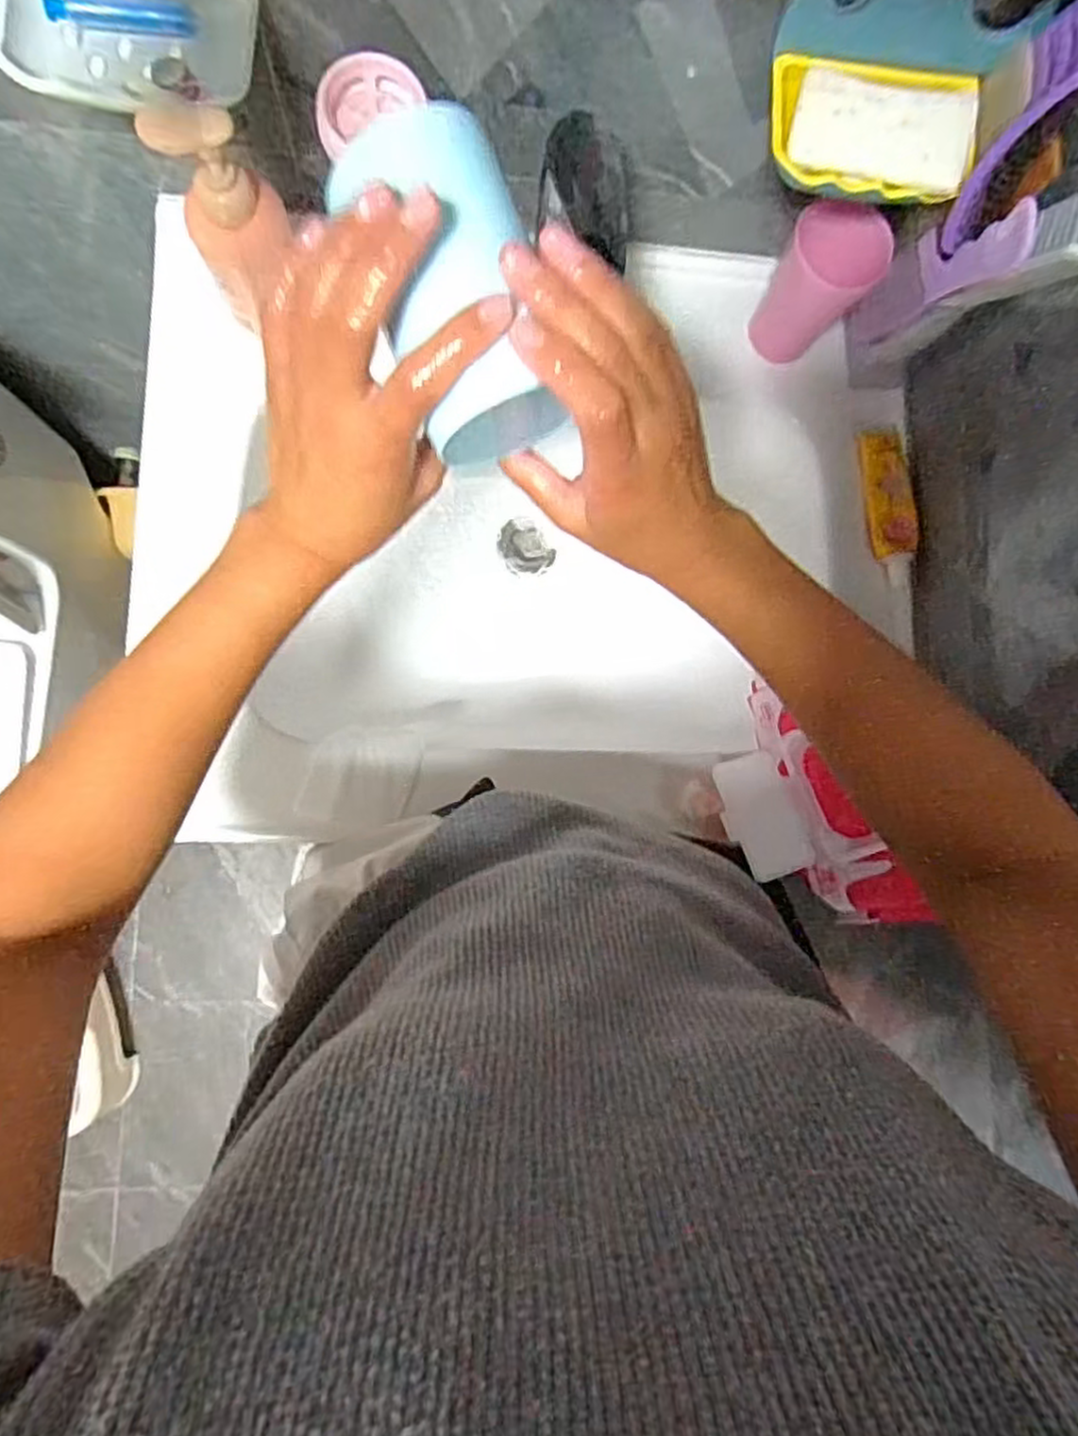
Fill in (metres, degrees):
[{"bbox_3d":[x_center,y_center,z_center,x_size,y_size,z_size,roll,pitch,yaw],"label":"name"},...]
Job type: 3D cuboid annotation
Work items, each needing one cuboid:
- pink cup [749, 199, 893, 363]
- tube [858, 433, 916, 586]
[{"bbox_3d":[0.207,-0.325,0.556,0.064,0.099,0.062,1,84,-6],"label":"pink cup"},{"bbox_3d":[0.284,-0.170,0.595,0.032,0.025,0.119,-9,85,-7],"label":"tube"}]

